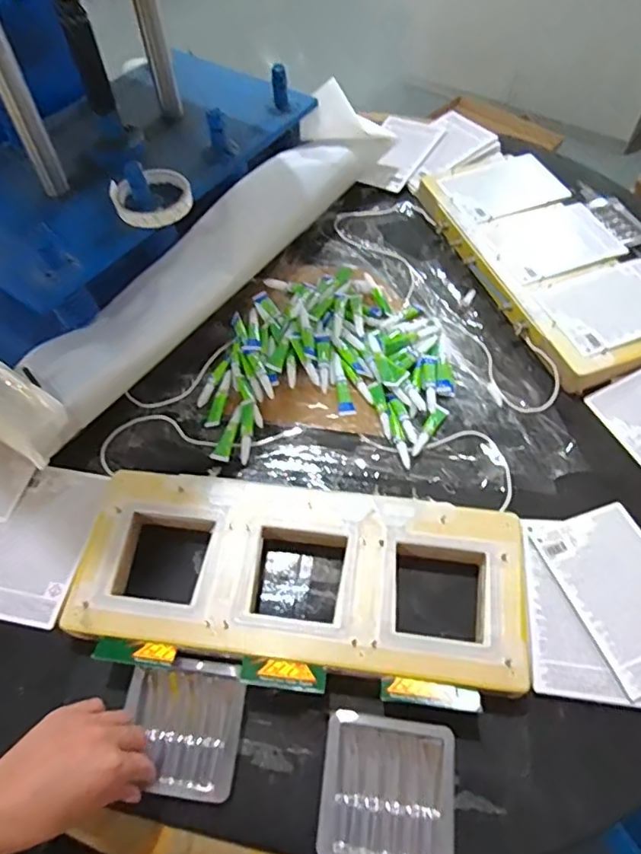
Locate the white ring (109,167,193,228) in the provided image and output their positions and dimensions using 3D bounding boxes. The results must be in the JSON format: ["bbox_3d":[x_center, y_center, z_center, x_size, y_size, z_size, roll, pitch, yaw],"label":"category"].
[{"bbox_3d":[-0.201,-0.272,0.669,0.090,0.029,0.090,-1,56,1],"label":"white ring"}]

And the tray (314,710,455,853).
[{"bbox_3d":[0.055,0.303,0.464,0.104,0.030,0.106,7,57,6],"label":"tray"}]

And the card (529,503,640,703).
[{"bbox_3d":[0.305,0.165,0.557,0.118,0.006,0.169,-16,56,-13],"label":"card"}]

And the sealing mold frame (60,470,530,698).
[{"bbox_3d":[-0.021,0.145,0.553,0.422,0.040,0.168,5,57,5],"label":"sealing mold frame"}]

